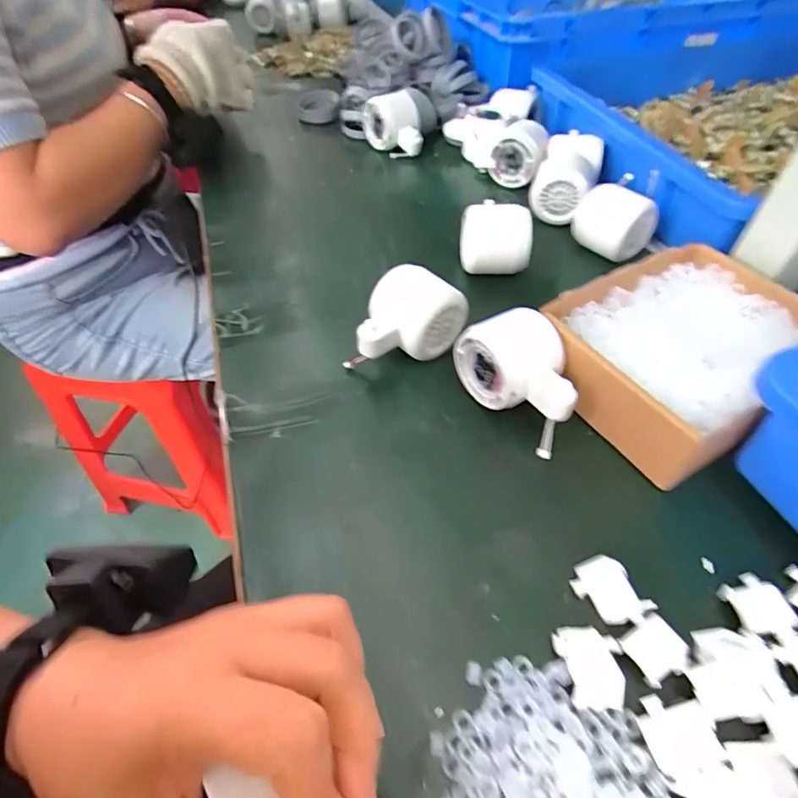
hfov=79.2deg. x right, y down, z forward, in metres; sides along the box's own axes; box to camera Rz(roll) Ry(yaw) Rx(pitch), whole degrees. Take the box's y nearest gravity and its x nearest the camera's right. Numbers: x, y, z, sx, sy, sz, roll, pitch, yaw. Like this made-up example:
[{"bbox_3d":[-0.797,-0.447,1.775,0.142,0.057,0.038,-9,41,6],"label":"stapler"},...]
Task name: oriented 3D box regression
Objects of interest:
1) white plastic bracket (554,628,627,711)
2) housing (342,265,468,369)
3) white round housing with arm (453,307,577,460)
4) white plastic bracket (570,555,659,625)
[{"bbox_3d":[0.091,0.128,0.231,0.030,0.004,0.034,0,50,4],"label":"white plastic bracket"},{"bbox_3d":[0.002,-0.056,0.359,0.084,0.054,0.050,-29,54,-18],"label":"housing"},{"bbox_3d":[0.085,-0.018,0.328,0.054,0.058,0.087,-33,56,-21],"label":"white round housing with arm"},{"bbox_3d":[0.109,0.099,0.251,0.028,0.007,0.035,-16,51,-9],"label":"white plastic bracket"}]

